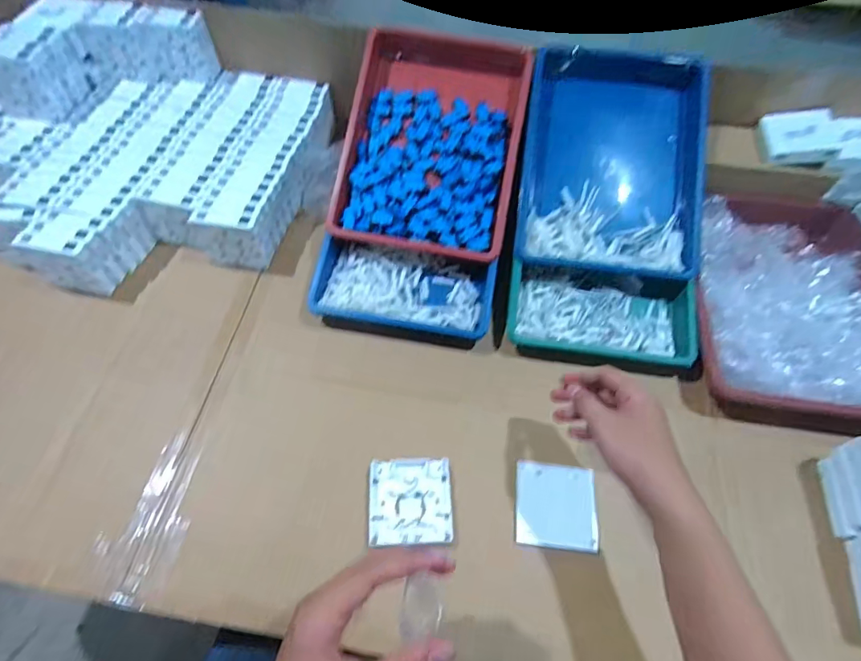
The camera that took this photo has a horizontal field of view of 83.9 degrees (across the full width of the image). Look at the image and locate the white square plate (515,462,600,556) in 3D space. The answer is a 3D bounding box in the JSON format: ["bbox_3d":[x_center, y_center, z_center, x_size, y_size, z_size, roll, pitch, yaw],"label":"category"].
[{"bbox_3d":[0.138,0.192,0.528,0.086,0.008,0.088,7,58,2],"label":"white square plate"}]

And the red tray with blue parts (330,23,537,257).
[{"bbox_3d":[0.003,-0.268,0.671,0.238,0.054,0.322,10,79,6],"label":"red tray with blue parts"}]

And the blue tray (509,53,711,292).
[{"bbox_3d":[0.248,-0.230,0.656,0.239,0.055,0.330,7,80,3],"label":"blue tray"}]

